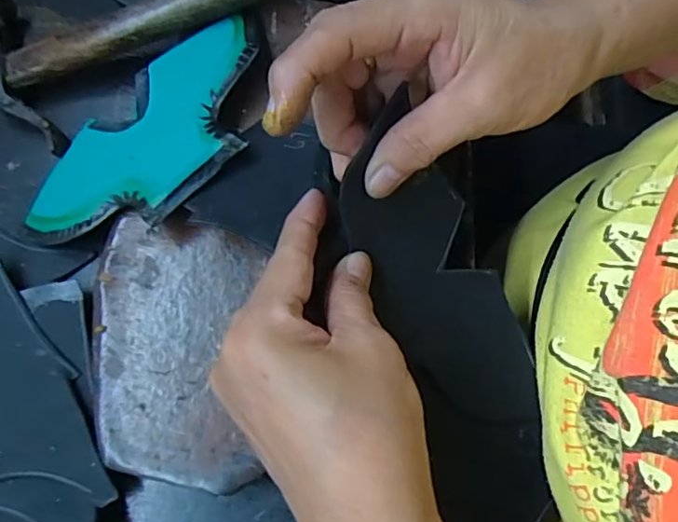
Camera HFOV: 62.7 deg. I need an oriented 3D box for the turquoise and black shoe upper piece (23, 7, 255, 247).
[{"bbox_3d":[-0.102,-0.064,0.301,0.155,0.006,0.093,-35,62,2],"label":"turquoise and black shoe upper piece"}]

